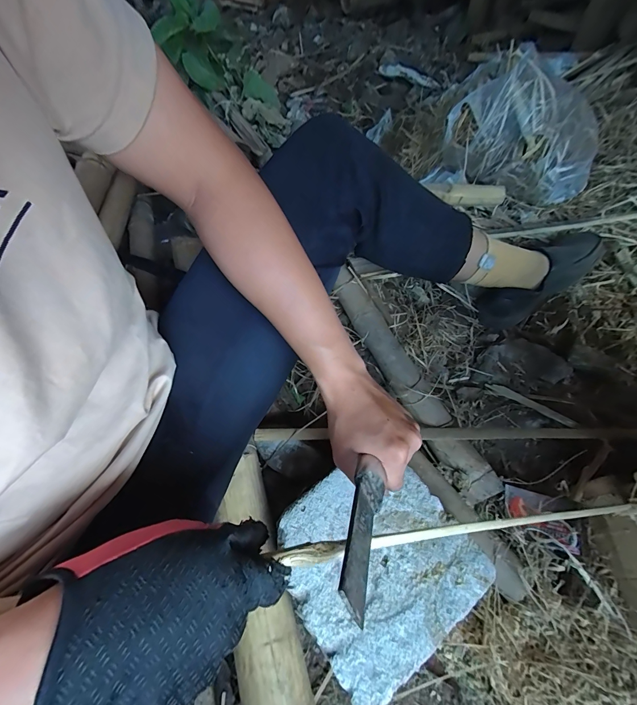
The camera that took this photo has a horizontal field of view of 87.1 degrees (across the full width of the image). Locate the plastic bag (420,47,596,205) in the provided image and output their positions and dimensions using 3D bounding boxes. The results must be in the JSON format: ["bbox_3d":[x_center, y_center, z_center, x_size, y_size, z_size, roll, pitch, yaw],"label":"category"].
[{"bbox_3d":[0.431,-0.470,0.718,0.307,0.209,0.176,19,60,14],"label":"plastic bag"}]

